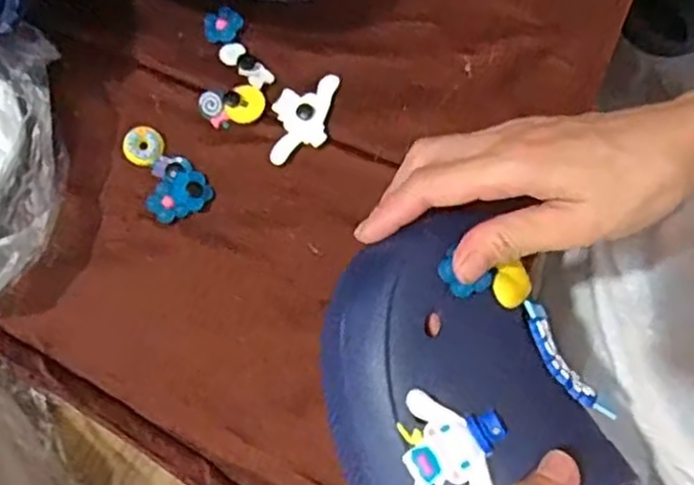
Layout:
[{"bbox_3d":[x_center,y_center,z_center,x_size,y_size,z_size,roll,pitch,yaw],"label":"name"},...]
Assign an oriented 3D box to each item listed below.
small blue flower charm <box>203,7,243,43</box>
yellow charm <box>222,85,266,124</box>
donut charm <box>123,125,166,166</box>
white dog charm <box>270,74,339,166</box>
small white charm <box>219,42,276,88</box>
[{"bbox_3d":[-0.080,-0.137,0.451,0.023,0.004,0.023,34,106,11],"label":"small blue flower charm"},{"bbox_3d":[-0.062,-0.085,0.437,0.024,0.006,0.021,-23,79,0],"label":"yellow charm"},{"bbox_3d":[-0.125,-0.060,0.441,0.024,0.006,0.024,-1,80,4],"label":"donut charm"},{"bbox_3d":[-0.028,-0.076,0.433,0.035,0.009,0.058,8,80,6],"label":"white dog charm"},{"bbox_3d":[-0.063,-0.111,0.447,0.039,0.006,0.016,43,86,10],"label":"small white charm"}]

